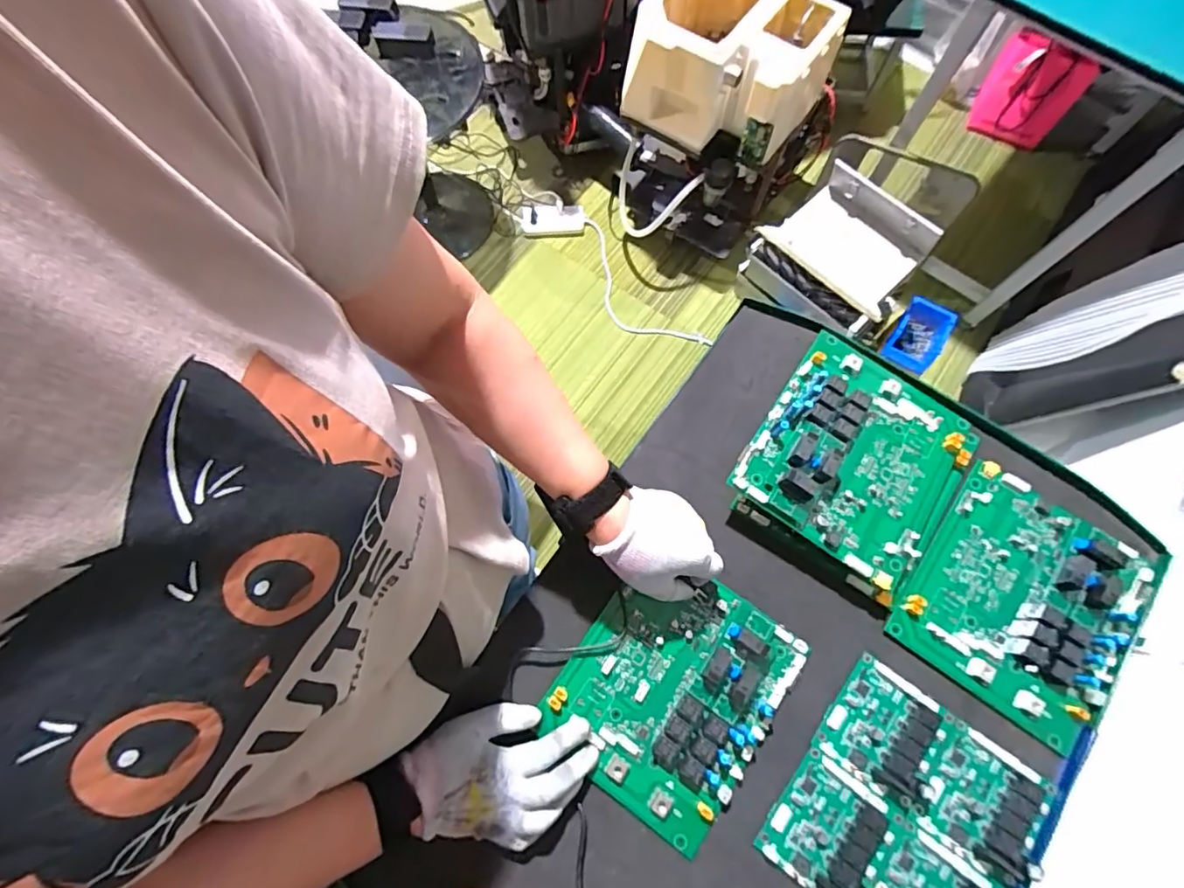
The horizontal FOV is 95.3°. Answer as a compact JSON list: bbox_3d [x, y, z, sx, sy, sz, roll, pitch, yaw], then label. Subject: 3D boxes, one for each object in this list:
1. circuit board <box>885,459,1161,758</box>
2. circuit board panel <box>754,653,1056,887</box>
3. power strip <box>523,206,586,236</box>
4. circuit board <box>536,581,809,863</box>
[{"bbox_3d":[0.396,0.139,0.493,0.177,0.023,0.201,35,76,11],"label":"circuit board"},{"bbox_3d":[0.263,0.310,0.444,0.176,0.021,0.187,34,75,11],"label":"circuit board panel"},{"bbox_3d":[-0.118,-0.683,1.660,0.190,0.029,0.094,3,97,7],"label":"power strip"},{"bbox_3d":[0.069,0.215,0.470,0.173,0.027,0.196,33,75,10],"label":"circuit board"}]

